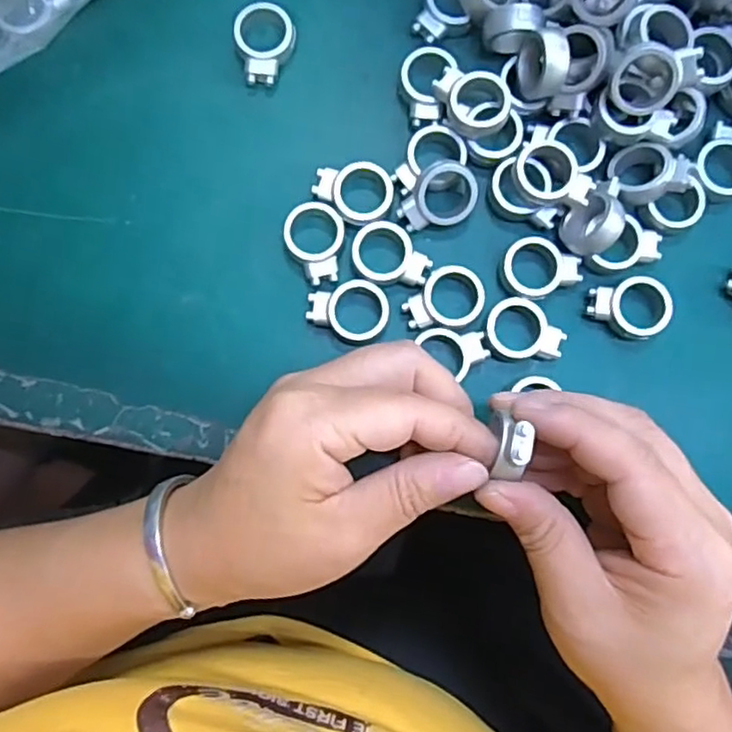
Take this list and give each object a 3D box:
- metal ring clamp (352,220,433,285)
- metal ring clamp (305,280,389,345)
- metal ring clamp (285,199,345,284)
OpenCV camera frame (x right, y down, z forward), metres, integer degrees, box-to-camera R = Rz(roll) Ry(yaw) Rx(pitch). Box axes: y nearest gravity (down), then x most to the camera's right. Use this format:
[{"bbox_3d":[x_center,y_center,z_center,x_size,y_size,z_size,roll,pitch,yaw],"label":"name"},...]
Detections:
[{"bbox_3d":[0.011,-0.046,0.269,0.034,0.008,0.025,30,86,1],"label":"metal ring clamp"},{"bbox_3d":[-0.008,-0.023,0.266,0.034,0.008,0.026,7,85,-1],"label":"metal ring clamp"},{"bbox_3d":[-0.022,-0.052,0.270,0.025,0.009,0.034,-7,86,-2],"label":"metal ring clamp"}]

